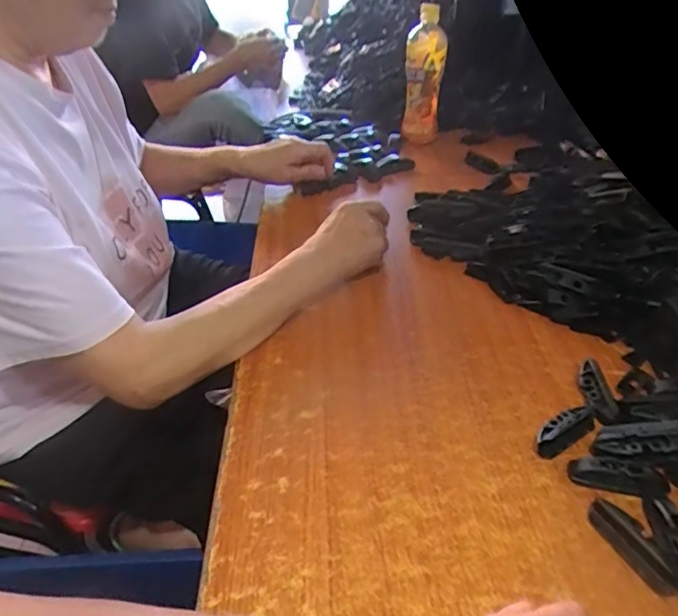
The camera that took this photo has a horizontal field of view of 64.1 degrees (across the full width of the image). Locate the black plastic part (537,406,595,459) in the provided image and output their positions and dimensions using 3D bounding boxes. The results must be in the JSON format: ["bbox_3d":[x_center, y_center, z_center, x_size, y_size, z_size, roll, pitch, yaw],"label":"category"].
[{"bbox_3d":[0.193,0.103,0.463,0.063,0.022,0.020,-22,42,-24],"label":"black plastic part"}]

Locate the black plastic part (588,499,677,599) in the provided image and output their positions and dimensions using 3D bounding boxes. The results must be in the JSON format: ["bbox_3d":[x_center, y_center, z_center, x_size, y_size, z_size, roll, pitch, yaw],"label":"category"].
[{"bbox_3d":[0.208,0.167,0.383,0.020,0.021,0.071,-12,39,-14],"label":"black plastic part"}]

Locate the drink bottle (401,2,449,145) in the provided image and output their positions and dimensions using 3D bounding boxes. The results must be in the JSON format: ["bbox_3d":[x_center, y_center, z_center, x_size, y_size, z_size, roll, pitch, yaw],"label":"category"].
[{"bbox_3d":[0.146,-0.391,0.935,0.068,0.201,0.077,5,38,8],"label":"drink bottle"}]

